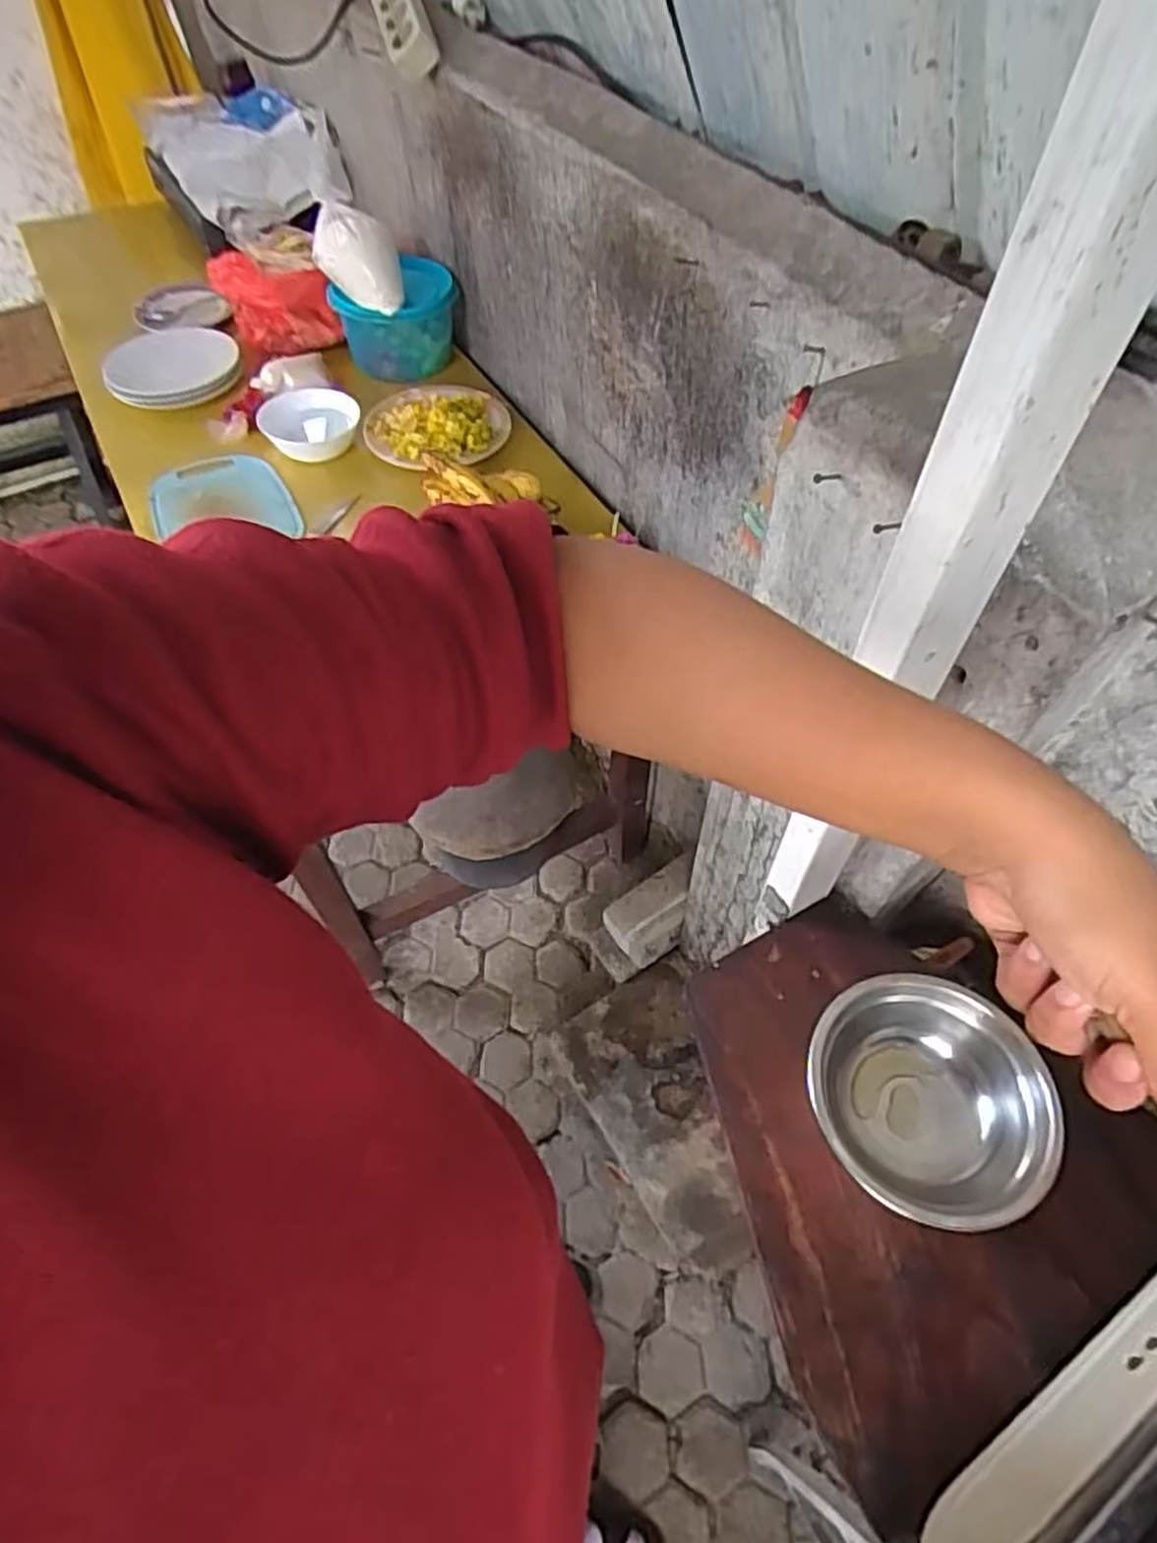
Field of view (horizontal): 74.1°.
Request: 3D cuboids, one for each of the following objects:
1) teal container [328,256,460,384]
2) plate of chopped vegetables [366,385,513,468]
[{"bbox_3d":[-0.292,-0.728,1.246,0.175,0.127,0.155,-34,62,-20],"label":"teal container"},{"bbox_3d":[-0.213,-0.522,1.148,0.208,0.034,0.189,-10,57,-6],"label":"plate of chopped vegetables"}]

